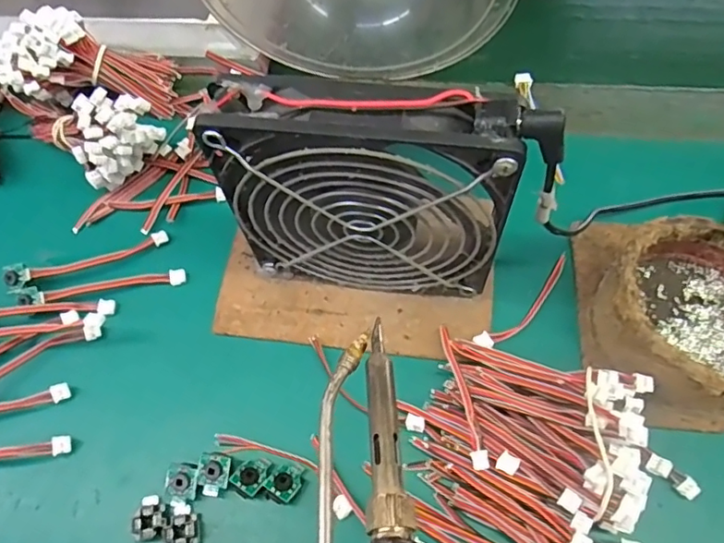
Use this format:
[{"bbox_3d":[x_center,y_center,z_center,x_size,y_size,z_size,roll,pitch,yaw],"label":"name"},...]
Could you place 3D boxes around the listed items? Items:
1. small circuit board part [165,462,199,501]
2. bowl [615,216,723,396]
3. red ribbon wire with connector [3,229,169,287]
[{"bbox_3d":[-0.081,0.096,0.251,0.013,0.008,0.015,1,57,6],"label":"small circuit board part"},{"bbox_3d":[0.158,0.018,0.255,0.080,0.039,0.082,-2,64,3],"label":"bowl"},{"bbox_3d":[-0.154,-0.008,0.308,0.085,0.011,0.013,-18,57,-7],"label":"red ribbon wire with connector"}]

